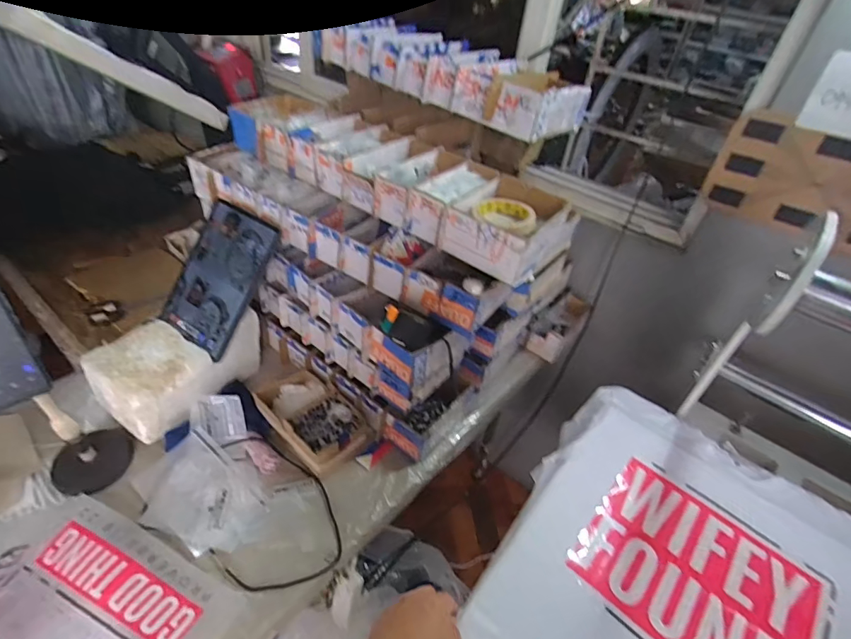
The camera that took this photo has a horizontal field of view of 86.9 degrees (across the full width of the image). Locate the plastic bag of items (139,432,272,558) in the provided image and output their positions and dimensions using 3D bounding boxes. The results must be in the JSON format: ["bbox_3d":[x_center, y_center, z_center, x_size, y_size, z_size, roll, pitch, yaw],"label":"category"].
[{"bbox_3d":[-0.337,0.263,0.683,0.188,0.032,0.136,21,43,15],"label":"plastic bag of items"}]

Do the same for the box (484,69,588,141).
[{"bbox_3d":[0.192,-0.364,0.761,0.103,0.071,0.160,34,48,27],"label":"box"}]

